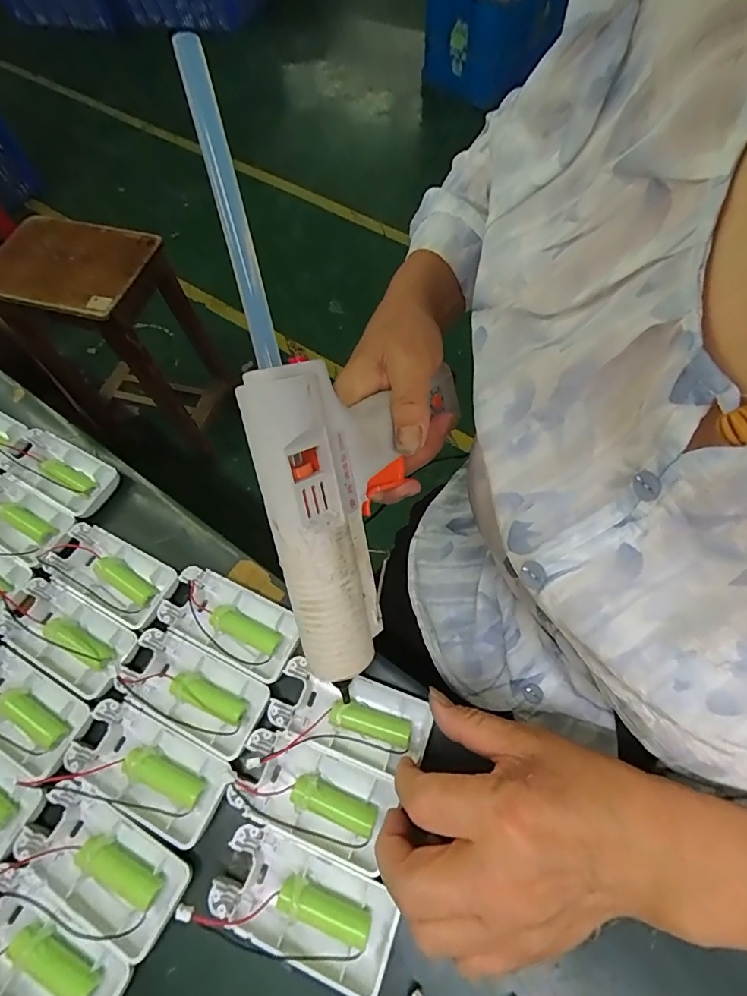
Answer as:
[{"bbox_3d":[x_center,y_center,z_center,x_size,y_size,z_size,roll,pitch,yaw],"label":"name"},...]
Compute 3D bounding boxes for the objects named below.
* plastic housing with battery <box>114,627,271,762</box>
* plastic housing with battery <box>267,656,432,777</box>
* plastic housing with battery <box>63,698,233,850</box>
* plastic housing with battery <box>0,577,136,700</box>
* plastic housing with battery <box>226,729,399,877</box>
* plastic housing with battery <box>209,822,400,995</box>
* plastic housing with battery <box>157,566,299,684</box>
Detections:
[{"bbox_3d":[-0.114,0.122,0.293,0.091,0.016,0.047,23,68,12],"label":"plastic housing with battery"},{"bbox_3d":[-0.014,0.133,0.284,0.092,0.016,0.046,11,66,7],"label":"plastic housing with battery"},{"bbox_3d":[-0.132,0.160,0.273,0.093,0.015,0.042,24,68,12],"label":"plastic housing with battery"},{"bbox_3d":[-0.204,0.090,0.308,0.091,0.015,0.044,25,68,13],"label":"plastic housing with battery"},{"bbox_3d":[-0.035,0.170,0.269,0.088,0.020,0.047,17,67,10],"label":"plastic housing with battery"},{"bbox_3d":[-0.036,0.212,0.244,0.094,0.011,0.047,19,67,10],"label":"plastic housing with battery"},{"bbox_3d":[-0.095,0.083,0.310,0.092,0.014,0.045,23,68,12],"label":"plastic housing with battery"}]

